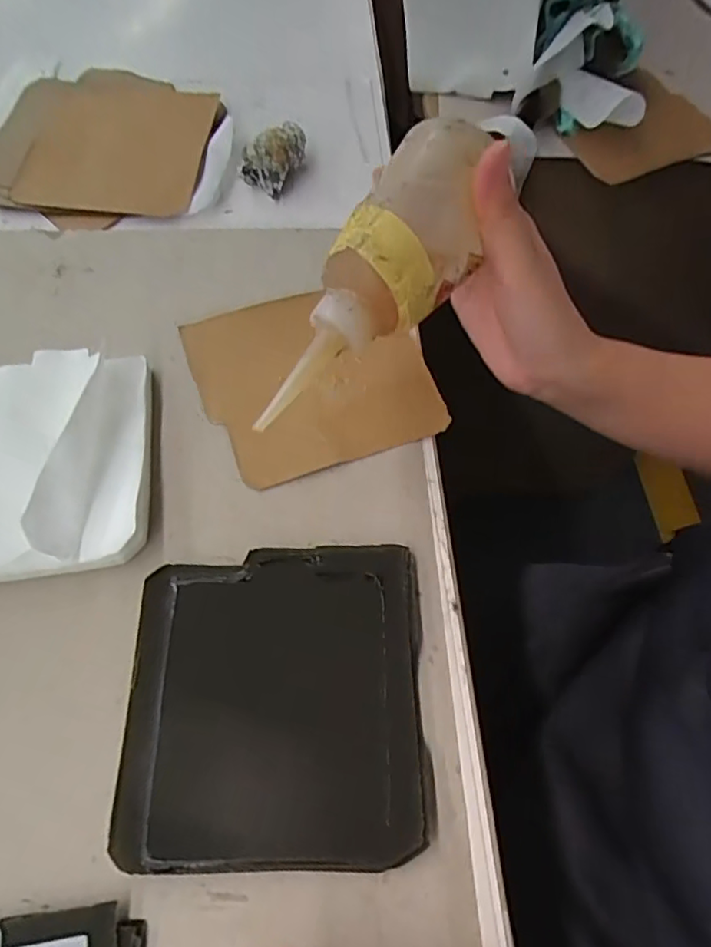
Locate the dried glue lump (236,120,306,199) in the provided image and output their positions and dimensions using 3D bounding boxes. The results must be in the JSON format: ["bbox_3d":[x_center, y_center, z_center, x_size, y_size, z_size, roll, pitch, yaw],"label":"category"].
[{"bbox_3d":[-0.059,-0.230,0.437,0.031,0.037,0.048,26,64,12],"label":"dried glue lump"}]

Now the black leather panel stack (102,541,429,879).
[{"bbox_3d":[-0.037,0.103,0.278,0.133,0.008,0.136,-1,62,-2],"label":"black leather panel stack"}]

